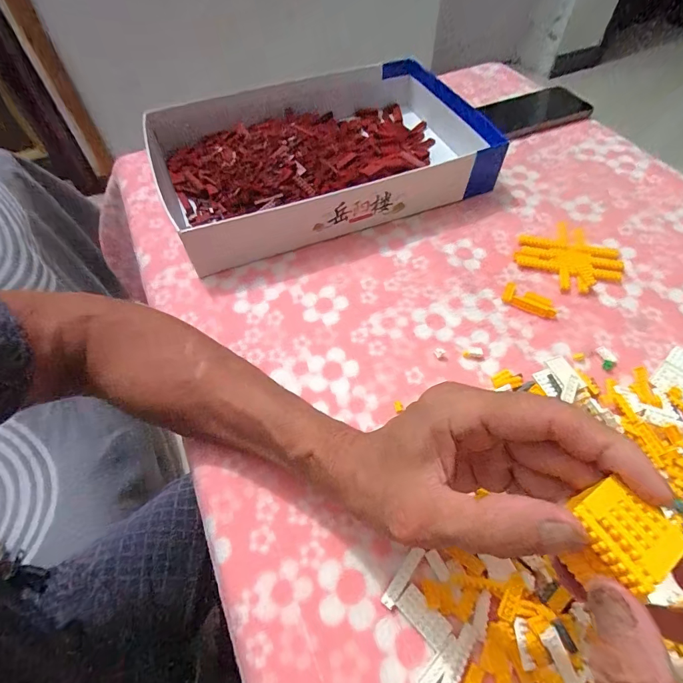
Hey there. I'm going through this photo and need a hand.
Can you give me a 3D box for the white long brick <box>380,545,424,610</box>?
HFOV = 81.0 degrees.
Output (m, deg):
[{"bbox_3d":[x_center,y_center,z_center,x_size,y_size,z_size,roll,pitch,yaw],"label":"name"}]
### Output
[{"bbox_3d":[0.039,0.146,0.248,0.009,0.004,0.038,32,62,20],"label":"white long brick"}]

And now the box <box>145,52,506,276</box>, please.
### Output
[{"bbox_3d":[-0.027,-0.228,0.465,0.334,0.057,0.253,-20,58,-13],"label":"box"}]

